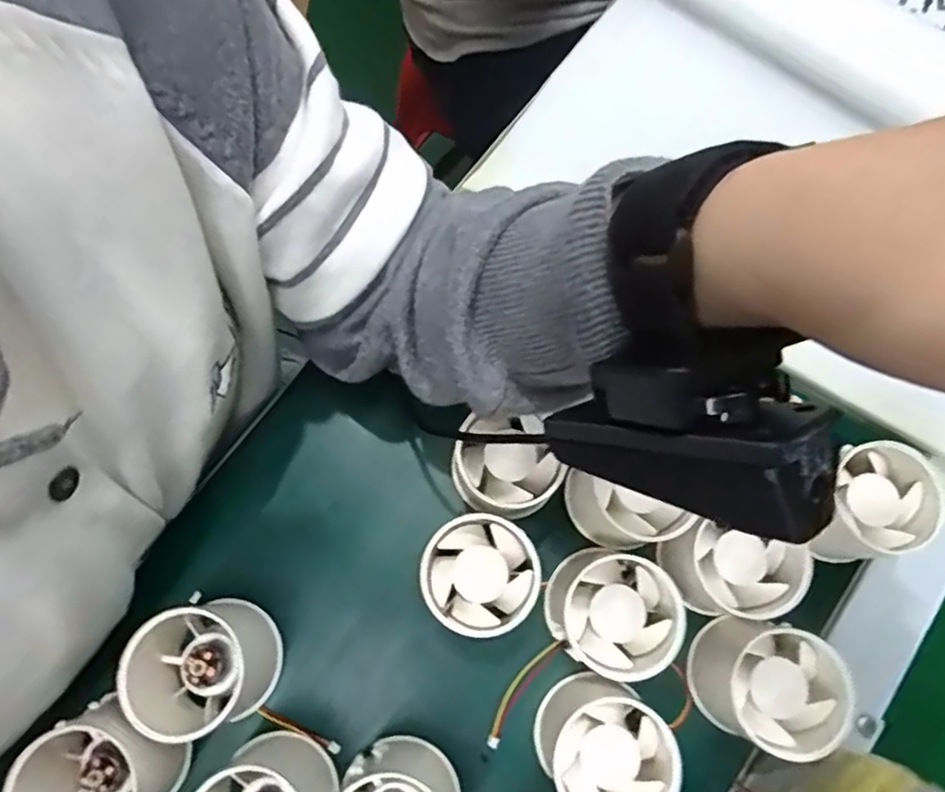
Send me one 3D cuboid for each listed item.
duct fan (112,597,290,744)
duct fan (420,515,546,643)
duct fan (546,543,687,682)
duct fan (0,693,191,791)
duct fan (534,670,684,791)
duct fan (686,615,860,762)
[{"bbox_3d":[-0.123,0.123,0.293,0.062,0.045,0.057,-13,77,-5],"label":"duct fan"},{"bbox_3d":[0.002,0.085,0.305,0.052,0.050,0.052,36,78,7],"label":"duct fan"},{"bbox_3d":[0.064,0.101,0.301,0.053,0.048,0.051,36,78,7],"label":"duct fan"},{"bbox_3d":[-0.164,0.165,0.276,0.053,0.046,0.052,0,76,-2],"label":"duct fan"},{"bbox_3d":[0.057,0.156,0.287,0.052,0.052,0.053,0,76,-2],"label":"duct fan"},{"bbox_3d":[0.131,0.130,0.292,0.053,0.050,0.051,0,76,-2],"label":"duct fan"}]

